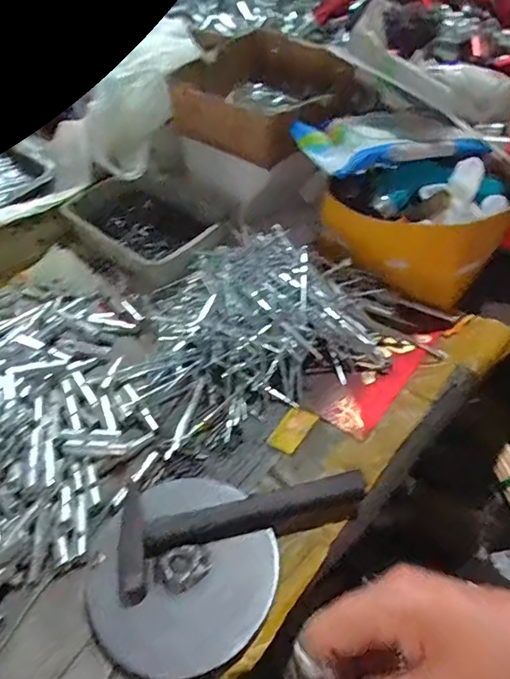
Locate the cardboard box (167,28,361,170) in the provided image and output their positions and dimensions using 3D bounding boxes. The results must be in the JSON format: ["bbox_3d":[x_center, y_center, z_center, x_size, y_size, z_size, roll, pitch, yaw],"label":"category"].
[{"bbox_3d":[0.014,-0.285,0.601,0.180,0.067,0.184,31,57,26],"label":"cardboard box"}]

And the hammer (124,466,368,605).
[{"bbox_3d":[-0.008,0.126,0.356,0.172,0.028,0.072,-9,49,-5],"label":"hammer"}]

